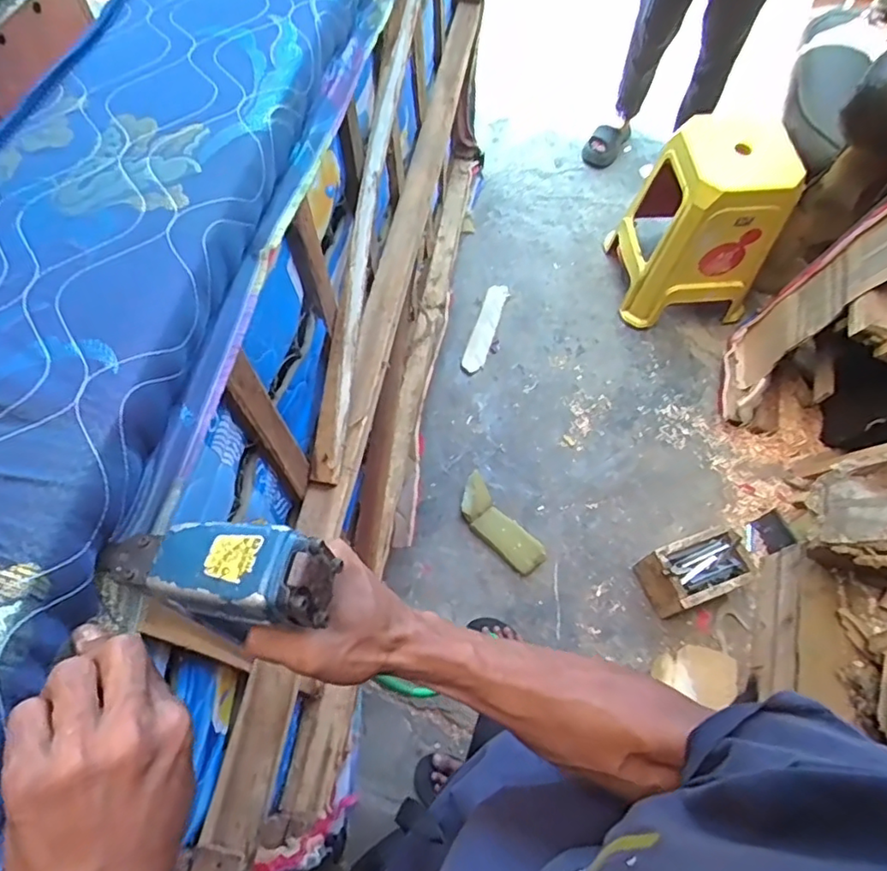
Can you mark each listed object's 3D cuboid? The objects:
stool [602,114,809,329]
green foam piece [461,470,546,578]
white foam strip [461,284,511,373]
[{"bbox_3d":[0.681,-0.589,1.563,0.337,0.587,0.355,-12,68,-5],"label":"stool"},{"bbox_3d":[0.139,0.232,1.511,0.118,0.041,0.277,-37,73,-14],"label":"green foam piece"},{"bbox_3d":[0.131,-0.333,1.778,0.066,0.029,0.312,19,69,7],"label":"white foam strip"}]

